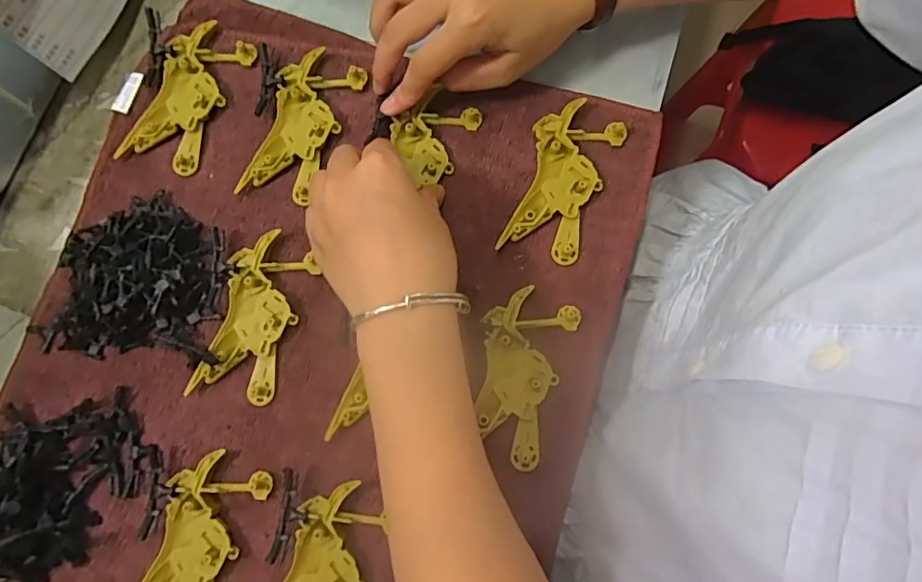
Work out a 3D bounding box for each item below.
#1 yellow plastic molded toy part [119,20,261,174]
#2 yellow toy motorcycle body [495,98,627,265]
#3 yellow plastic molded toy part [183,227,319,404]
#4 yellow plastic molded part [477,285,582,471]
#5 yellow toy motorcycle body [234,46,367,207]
[{"bbox_3d":[-0.179,-0.127,0.349,0.048,0.009,0.100,24,81,5],"label":"yellow plastic molded toy part"},{"bbox_3d":[0.062,-0.068,0.330,0.050,0.008,0.101,23,81,5],"label":"yellow toy motorcycle body"},{"bbox_3d":[-0.124,0.015,0.320,0.048,0.009,0.098,13,80,3],"label":"yellow plastic molded toy part"},{"bbox_3d":[0.033,0.048,0.310,0.050,0.006,0.096,18,81,4],"label":"yellow plastic molded part"},{"bbox_3d":[-0.102,-0.106,0.342,0.046,0.009,0.099,21,81,5],"label":"yellow toy motorcycle body"}]

